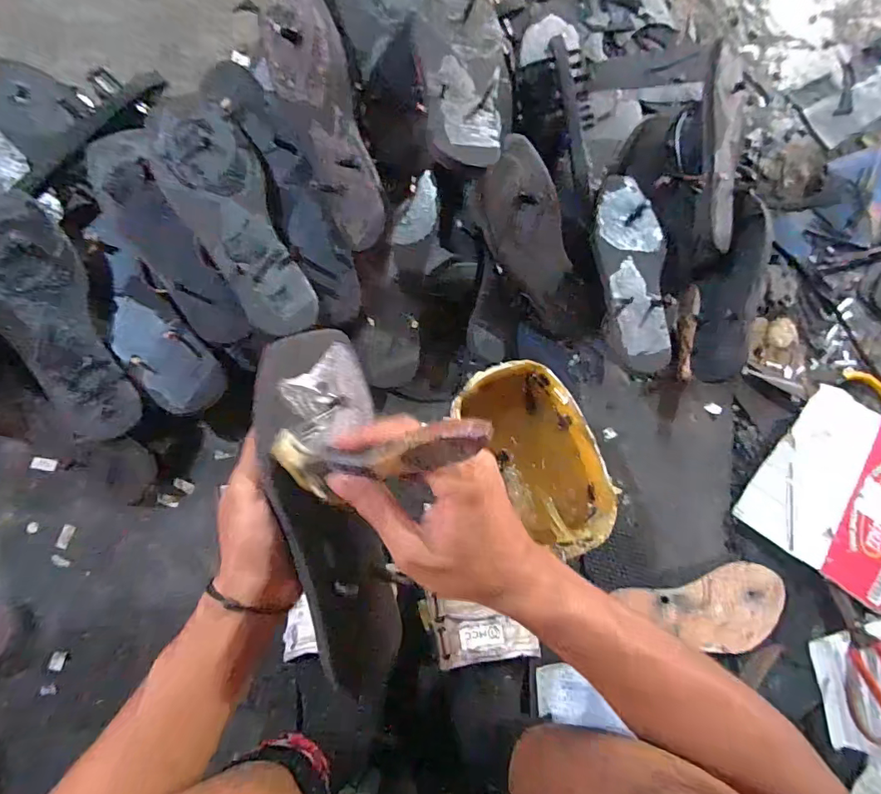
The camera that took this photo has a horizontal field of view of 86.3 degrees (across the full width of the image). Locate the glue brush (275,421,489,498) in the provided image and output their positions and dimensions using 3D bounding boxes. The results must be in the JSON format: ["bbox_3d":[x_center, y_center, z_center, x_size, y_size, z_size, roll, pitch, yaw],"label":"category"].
[{"bbox_3d":[-0.035,0.032,0.254,0.145,0.021,0.037,-11,83,35],"label":"glue brush"}]

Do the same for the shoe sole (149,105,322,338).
[{"bbox_3d":[-0.194,-0.170,0.448,0.085,0.037,0.233,-28,88,-6],"label":"shoe sole"}]

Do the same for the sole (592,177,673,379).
[{"bbox_3d":[0.213,-0.141,0.518,0.073,0.027,0.227,2,85,-4],"label":"sole"}]

